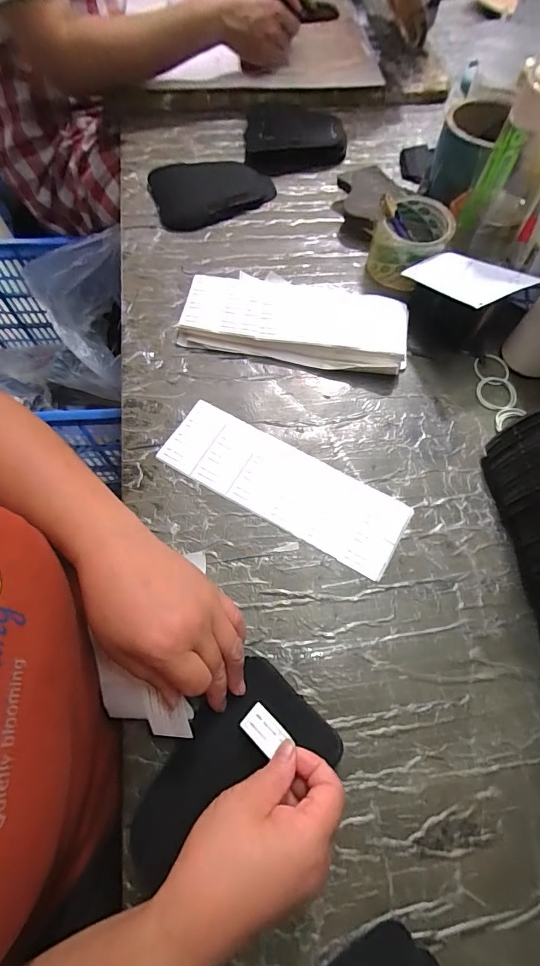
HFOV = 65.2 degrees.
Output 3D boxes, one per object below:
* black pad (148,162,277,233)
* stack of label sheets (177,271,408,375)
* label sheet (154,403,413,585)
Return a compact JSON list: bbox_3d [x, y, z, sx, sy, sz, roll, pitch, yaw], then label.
[{"bbox_3d":[-0.081,-0.409,0.593,0.165,0.023,0.114,-25,69,-12],"label":"black pad"},{"bbox_3d":[0.030,-0.195,0.497,0.254,0.027,0.114,9,66,2],"label":"stack of label sheets"},{"bbox_3d":[0.013,0.001,0.428,0.250,0.006,0.084,28,68,10],"label":"label sheet"}]

